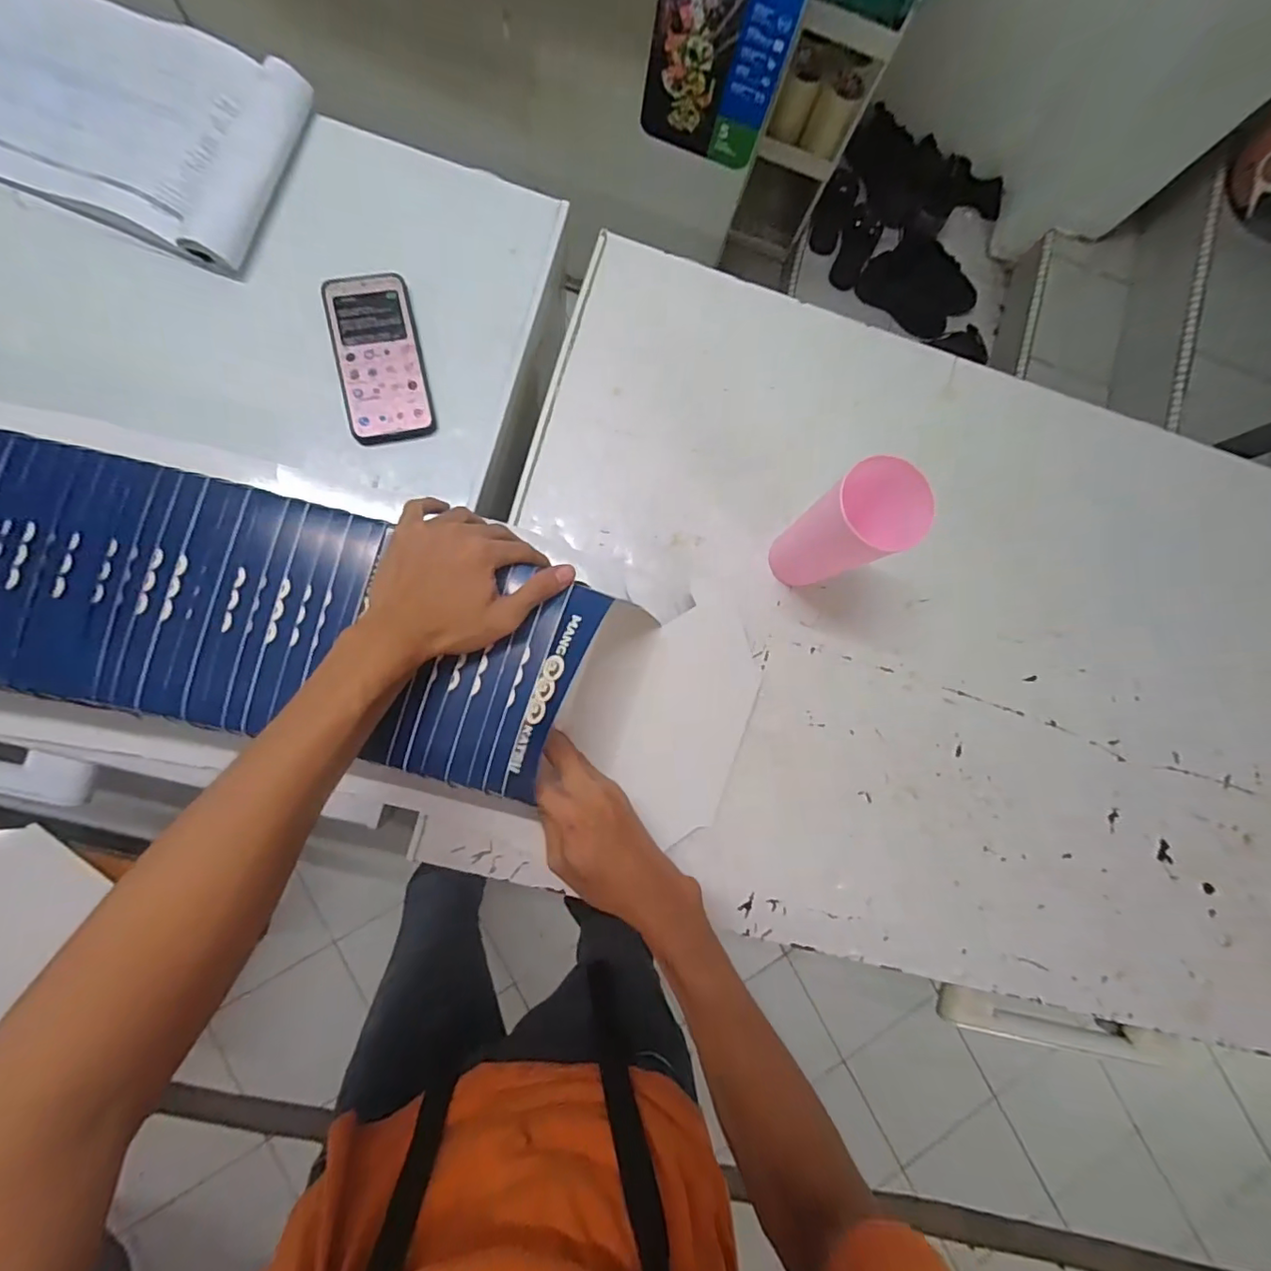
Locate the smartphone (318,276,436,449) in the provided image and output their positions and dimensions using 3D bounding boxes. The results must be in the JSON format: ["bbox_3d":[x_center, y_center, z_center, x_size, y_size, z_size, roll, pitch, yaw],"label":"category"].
[{"bbox_3d":[-0.252,-0.273,0.536,0.078,0.014,0.163,-12,86,-8],"label":"smartphone"}]

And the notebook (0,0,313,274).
[{"bbox_3d":[-0.500,-0.494,0.515,0.325,0.034,0.204,22,82,-5],"label":"notebook"}]

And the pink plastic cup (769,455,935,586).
[{"bbox_3d":[0.176,-0.091,0.486,0.065,0.177,0.070,1,84,-7],"label":"pink plastic cup"}]

